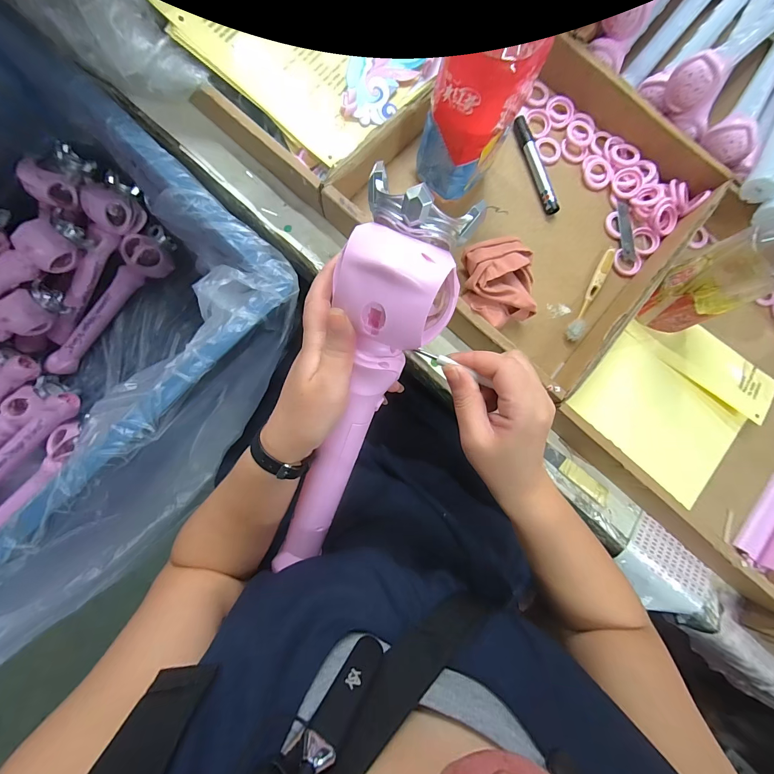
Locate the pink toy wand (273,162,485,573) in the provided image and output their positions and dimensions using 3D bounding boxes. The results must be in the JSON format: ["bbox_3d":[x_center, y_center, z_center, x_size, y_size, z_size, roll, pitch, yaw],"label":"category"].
[{"bbox_3d":[-0.024,0.025,0.268,0.073,0.046,0.322,19,119,-1],"label":"pink toy wand"}]

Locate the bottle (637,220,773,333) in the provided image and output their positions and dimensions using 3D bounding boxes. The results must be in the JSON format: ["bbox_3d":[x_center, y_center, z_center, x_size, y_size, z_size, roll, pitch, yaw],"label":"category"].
[{"bbox_3d":[0.351,-0.113,0.350,0.067,0.181,0.069,-25,86,-7],"label":"bottle"}]

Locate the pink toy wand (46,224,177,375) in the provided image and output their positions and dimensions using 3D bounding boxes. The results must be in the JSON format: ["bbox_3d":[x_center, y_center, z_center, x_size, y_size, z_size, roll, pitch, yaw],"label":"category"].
[{"bbox_3d":[-0.567,-0.173,0.712,0.071,0.064,0.362,31,82,-1],"label":"pink toy wand"}]

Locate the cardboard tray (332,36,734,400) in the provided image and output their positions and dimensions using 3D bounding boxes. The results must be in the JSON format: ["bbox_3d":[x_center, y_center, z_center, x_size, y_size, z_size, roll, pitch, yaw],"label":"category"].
[{"bbox_3d":[0.182,-0.228,0.412,0.346,0.060,0.374,44,83,2],"label":"cardboard tray"}]

